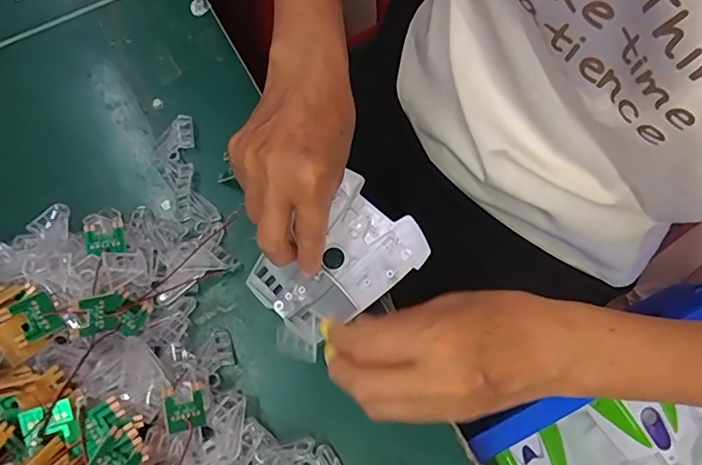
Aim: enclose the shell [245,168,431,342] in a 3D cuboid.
[{"bbox_3d":[-0.008,0.021,0.360,0.109,0.019,0.079,-43,75,-13],"label":"shell"}]

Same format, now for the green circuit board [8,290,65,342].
[{"bbox_3d":[-0.183,0.048,0.301,0.022,0.006,0.024,-34,93,-49],"label":"green circuit board"}]

